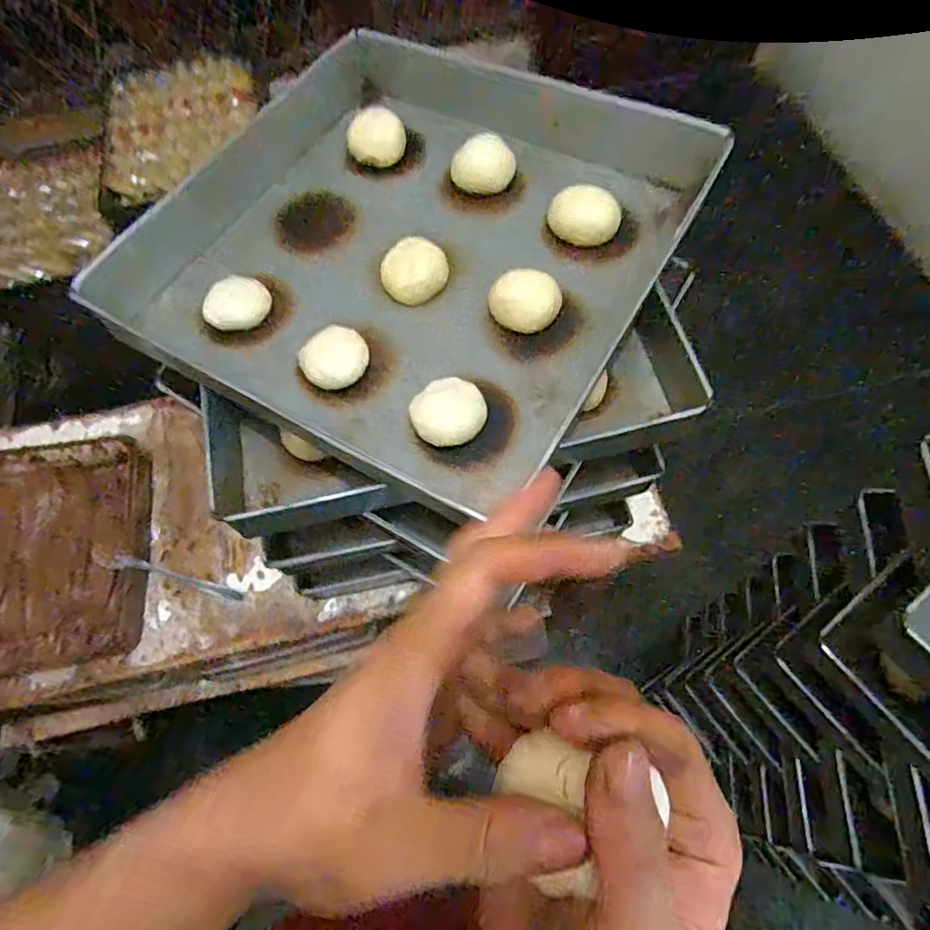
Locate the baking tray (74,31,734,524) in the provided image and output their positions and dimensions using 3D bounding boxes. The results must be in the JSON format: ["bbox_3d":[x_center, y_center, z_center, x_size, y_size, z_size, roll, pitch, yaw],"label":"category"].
[{"bbox_3d":[-0.028,-0.214,0.533,0.379,0.085,0.444,28,69,15],"label":"baking tray"}]

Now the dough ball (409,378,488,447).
[{"bbox_3d":[-0.013,-0.040,0.451,0.060,0.036,0.056,-41,69,-16],"label":"dough ball"}]

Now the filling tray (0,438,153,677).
[{"bbox_3d":[-0.598,0.119,0.721,0.370,0.070,0.279,-9,64,-1],"label":"filling tray"}]

